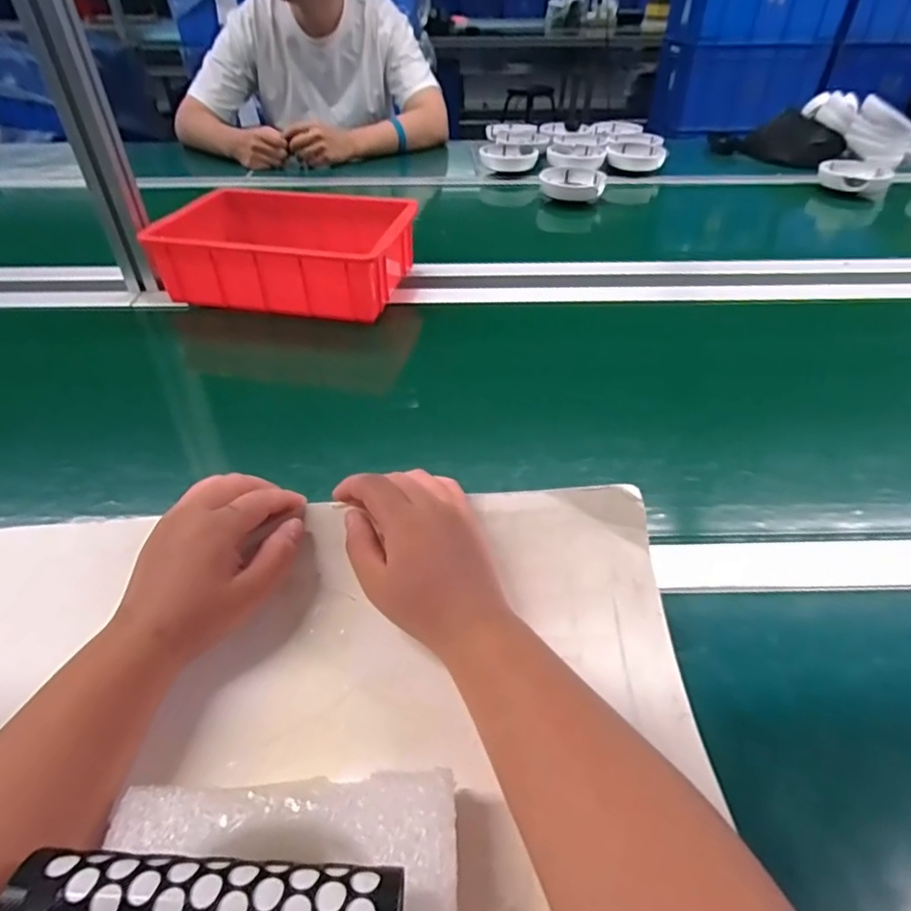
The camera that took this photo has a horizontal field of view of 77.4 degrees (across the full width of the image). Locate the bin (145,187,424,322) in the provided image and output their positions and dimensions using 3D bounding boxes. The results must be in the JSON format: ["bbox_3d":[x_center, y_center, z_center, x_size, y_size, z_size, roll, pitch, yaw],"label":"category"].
[{"bbox_3d":[-0.210,-0.254,0.716,0.283,0.084,0.201,7,40,9],"label":"bin"}]

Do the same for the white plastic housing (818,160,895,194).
[{"bbox_3d":[0.734,-0.511,1.045,0.121,0.031,0.102,19,42,21],"label":"white plastic housing"}]

